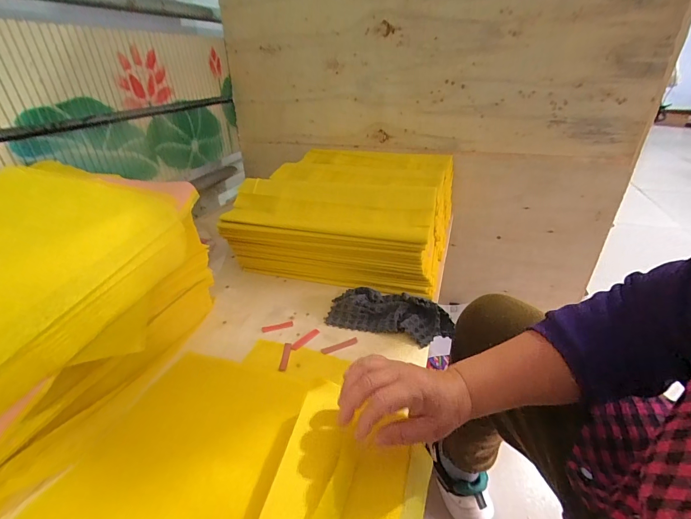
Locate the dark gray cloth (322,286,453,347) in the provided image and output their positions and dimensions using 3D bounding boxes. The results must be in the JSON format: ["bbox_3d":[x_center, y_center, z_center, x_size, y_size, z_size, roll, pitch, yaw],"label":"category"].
[{"bbox_3d":[0.070,0.078,0.521,0.188,0.036,0.089,10,32,18],"label":"dark gray cloth"}]

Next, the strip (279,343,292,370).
[{"bbox_3d":[-0.083,0.133,0.468,0.010,0.004,0.050,-1,31,0],"label":"strip"}]

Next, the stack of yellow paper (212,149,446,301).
[{"bbox_3d":[0.024,-0.115,0.736,0.381,0.154,0.433,8,32,16],"label":"stack of yellow paper"}]

